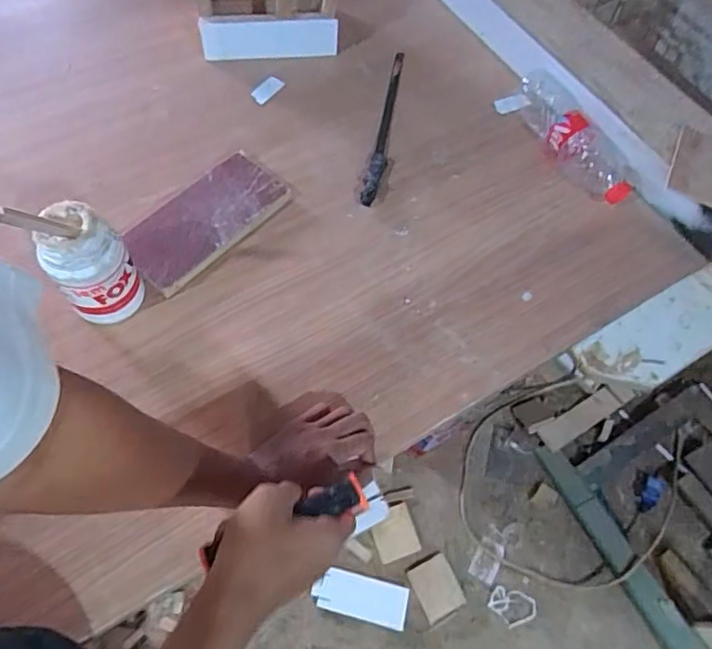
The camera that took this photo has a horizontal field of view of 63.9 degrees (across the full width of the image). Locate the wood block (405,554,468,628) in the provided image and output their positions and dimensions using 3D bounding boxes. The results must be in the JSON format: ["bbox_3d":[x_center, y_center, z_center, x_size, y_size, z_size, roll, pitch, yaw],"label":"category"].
[{"bbox_3d":[0.173,0.566,1.229,0.092,0.012,0.118,-23,64,-13],"label":"wood block"}]

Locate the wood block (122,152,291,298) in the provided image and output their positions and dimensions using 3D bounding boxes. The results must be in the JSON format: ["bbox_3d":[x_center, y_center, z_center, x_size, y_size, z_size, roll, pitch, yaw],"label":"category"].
[{"bbox_3d":[-0.190,-0.132,0.719,0.106,0.020,0.210,41,67,15],"label":"wood block"}]

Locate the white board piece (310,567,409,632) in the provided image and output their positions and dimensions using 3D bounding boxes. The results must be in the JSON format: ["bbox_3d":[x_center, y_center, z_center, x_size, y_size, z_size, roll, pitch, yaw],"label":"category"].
[{"bbox_3d":[0.010,0.577,1.206,0.196,0.025,0.085,13,61,6],"label":"white board piece"}]

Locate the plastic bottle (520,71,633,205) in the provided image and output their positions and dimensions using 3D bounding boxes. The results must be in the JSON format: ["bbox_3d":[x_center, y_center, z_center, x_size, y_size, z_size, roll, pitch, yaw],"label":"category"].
[{"bbox_3d":[0.302,-0.265,0.797,0.071,0.055,0.233,-29,69,-17],"label":"plastic bottle"}]

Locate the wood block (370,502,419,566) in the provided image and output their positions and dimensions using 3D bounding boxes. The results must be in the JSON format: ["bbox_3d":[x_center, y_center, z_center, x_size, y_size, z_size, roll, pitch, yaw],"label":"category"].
[{"bbox_3d":[0.087,0.466,1.275,0.093,0.013,0.107,-17,62,-10],"label":"wood block"}]

